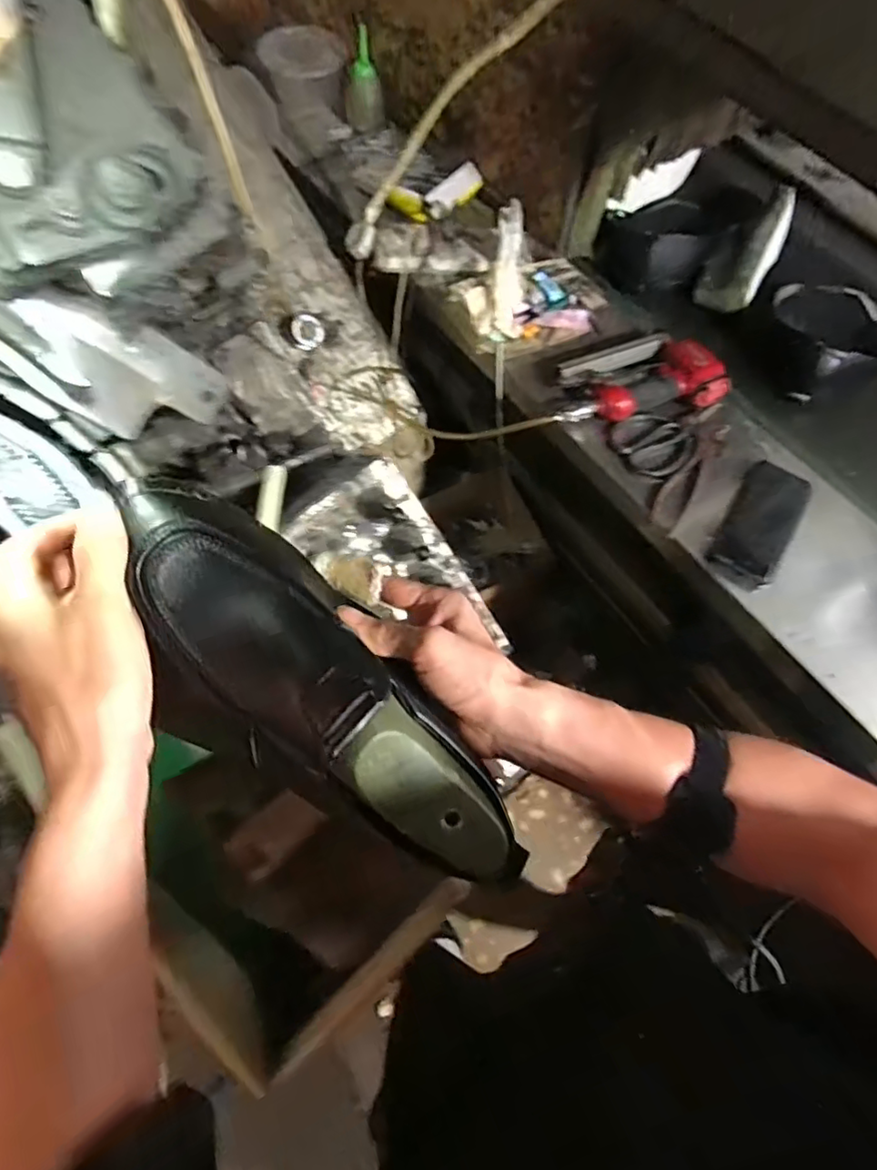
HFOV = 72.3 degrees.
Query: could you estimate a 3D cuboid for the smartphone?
[{"bbox_3d":[0.438,-0.083,0.819,0.087,0.012,0.188,27,82,9],"label":"smartphone"}]

